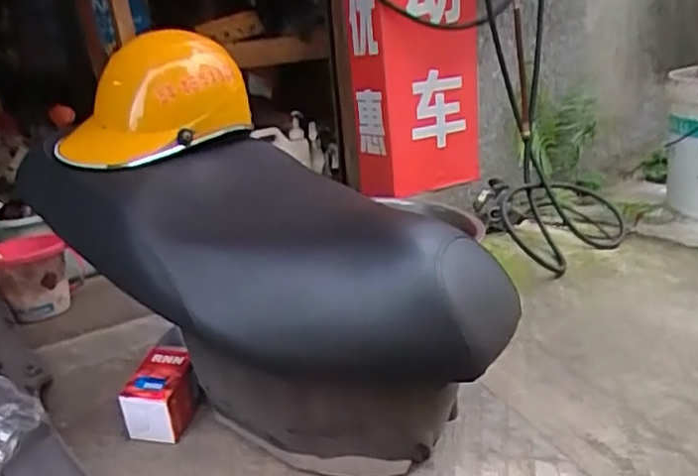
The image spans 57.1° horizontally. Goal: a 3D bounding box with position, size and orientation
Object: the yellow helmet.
[{"bbox_3d":[-0.269,-0.195,0.870,0.244,0.146,0.218,-12,18,-18],"label":"yellow helmet"}]

